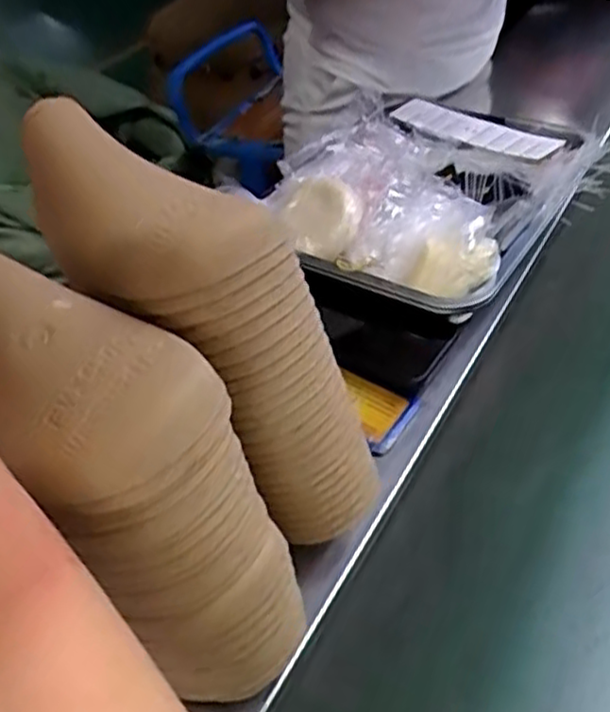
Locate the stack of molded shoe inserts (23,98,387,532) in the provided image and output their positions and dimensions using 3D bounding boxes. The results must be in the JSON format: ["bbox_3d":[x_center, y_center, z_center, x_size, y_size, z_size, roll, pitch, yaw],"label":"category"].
[{"bbox_3d":[-0.075,-0.016,0.424,0.233,0.186,0.075,25,51,28],"label":"stack of molded shoe inserts"}]

